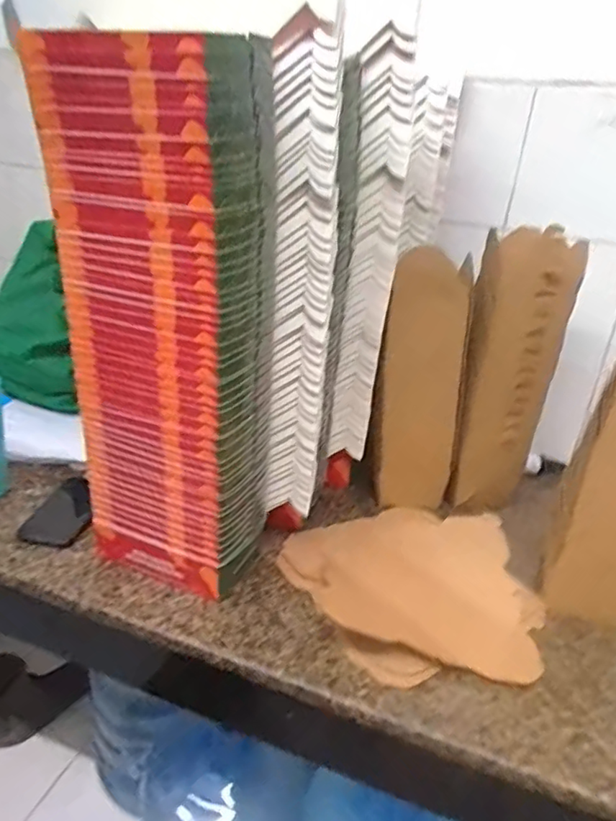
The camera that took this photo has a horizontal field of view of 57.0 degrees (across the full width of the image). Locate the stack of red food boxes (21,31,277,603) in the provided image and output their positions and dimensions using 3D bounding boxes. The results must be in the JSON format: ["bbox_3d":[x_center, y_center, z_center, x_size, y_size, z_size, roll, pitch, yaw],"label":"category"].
[{"bbox_3d":[-0.148,-0.047,0.578,0.202,0.542,0.142,15,26,19],"label":"stack of red food boxes"}]

